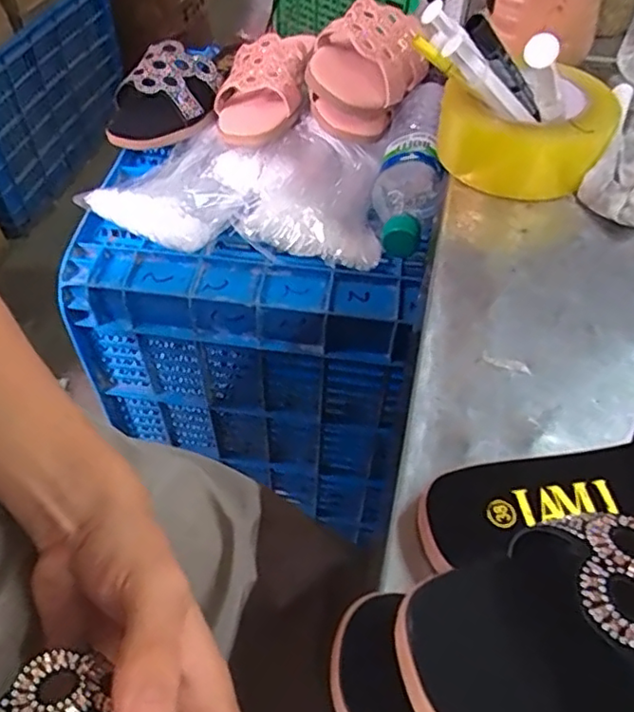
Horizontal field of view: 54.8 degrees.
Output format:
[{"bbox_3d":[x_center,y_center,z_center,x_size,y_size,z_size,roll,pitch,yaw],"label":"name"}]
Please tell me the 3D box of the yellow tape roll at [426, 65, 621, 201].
[{"bbox_3d":[0.157,-0.173,0.455,0.114,0.058,0.111,1,52,-1],"label":"yellow tape roll"}]

